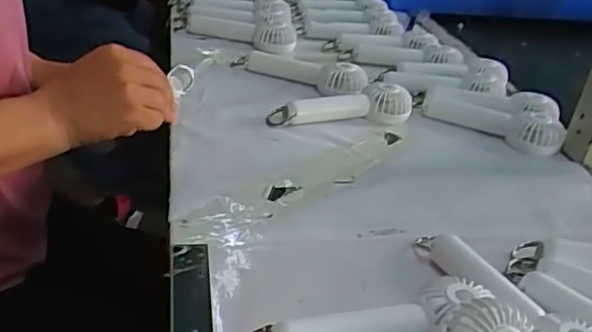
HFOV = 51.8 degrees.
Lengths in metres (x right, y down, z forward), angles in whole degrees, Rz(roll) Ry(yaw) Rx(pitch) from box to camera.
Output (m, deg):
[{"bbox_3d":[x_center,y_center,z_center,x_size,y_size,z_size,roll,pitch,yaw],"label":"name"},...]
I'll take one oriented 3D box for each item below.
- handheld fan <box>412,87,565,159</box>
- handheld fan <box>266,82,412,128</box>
[{"bbox_3d":[0.207,-0.055,0.670,0.163,0.030,0.053,24,34,27],"label":"handheld fan"},{"bbox_3d":[0.048,-0.065,0.650,0.158,0.030,0.038,-4,31,-17],"label":"handheld fan"}]

